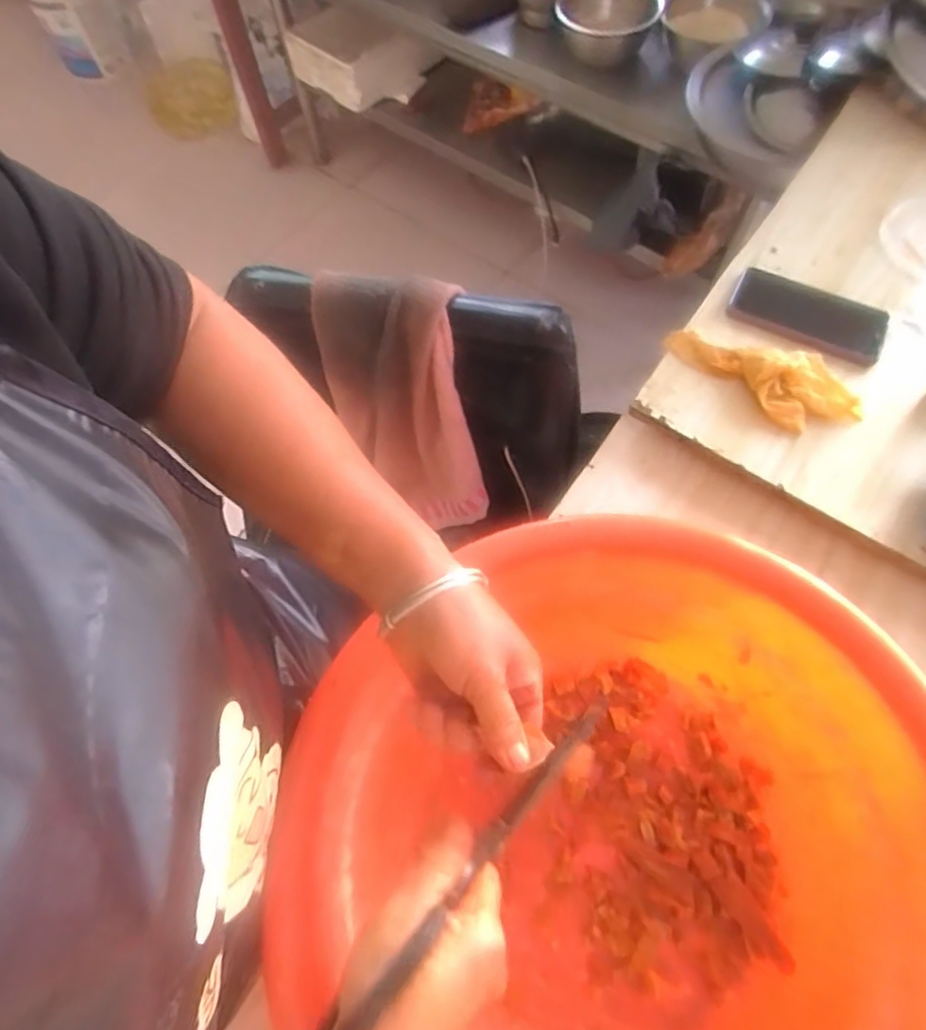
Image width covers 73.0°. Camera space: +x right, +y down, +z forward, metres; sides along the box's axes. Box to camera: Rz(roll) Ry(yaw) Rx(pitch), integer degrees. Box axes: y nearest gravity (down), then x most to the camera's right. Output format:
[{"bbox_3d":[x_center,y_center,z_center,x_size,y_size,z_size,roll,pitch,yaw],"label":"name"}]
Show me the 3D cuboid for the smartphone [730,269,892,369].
[{"bbox_3d":[0.379,-0.220,0.690,0.161,0.010,0.074,29,79,16],"label":"smartphone"}]

